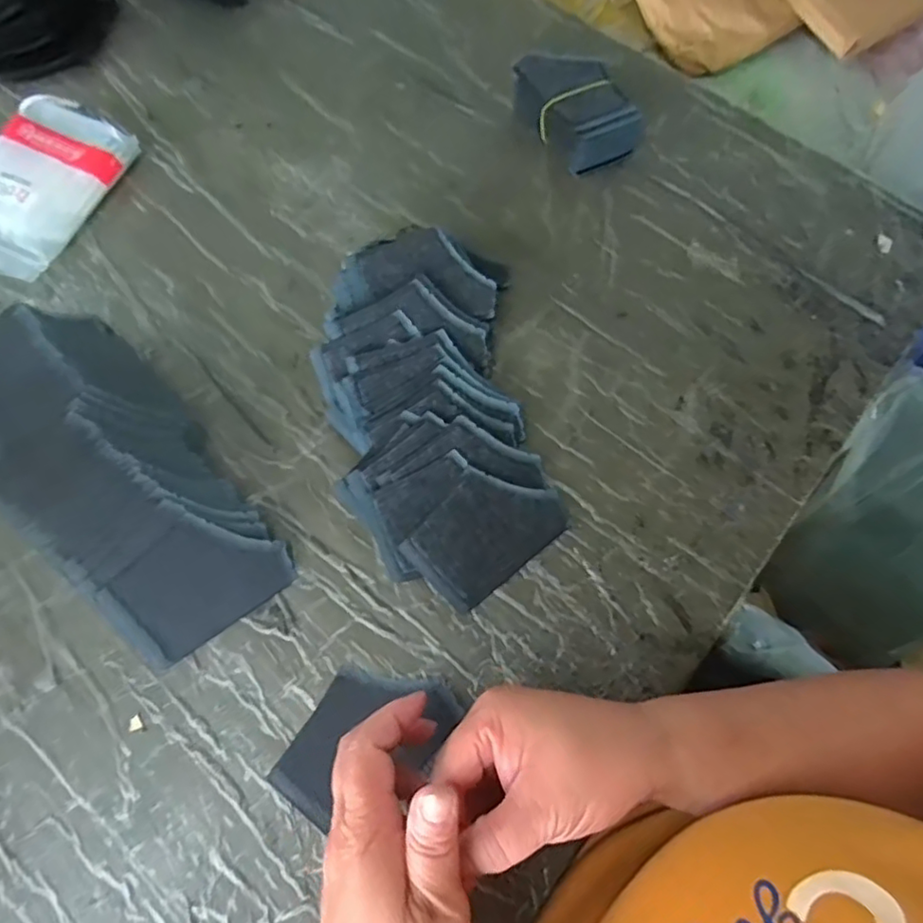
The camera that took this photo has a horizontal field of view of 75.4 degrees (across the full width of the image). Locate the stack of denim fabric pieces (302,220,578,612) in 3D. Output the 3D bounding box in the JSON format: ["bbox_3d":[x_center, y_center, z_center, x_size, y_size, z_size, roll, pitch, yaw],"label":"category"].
[{"bbox_3d":[-0.022,-0.045,0.432,0.154,0.042,0.261,-12,69,-7],"label":"stack of denim fabric pieces"}]

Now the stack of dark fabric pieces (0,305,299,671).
[{"bbox_3d":[-0.236,0.006,0.404,0.119,0.057,0.262,-39,87,-16],"label":"stack of dark fabric pieces"}]

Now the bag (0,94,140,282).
[{"bbox_3d":[-0.360,-0.236,0.507,0.094,0.028,0.176,20,68,6],"label":"bag"}]

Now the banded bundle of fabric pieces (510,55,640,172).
[{"bbox_3d":[0.104,-0.320,0.543,0.070,0.051,0.111,-32,72,-14],"label":"banded bundle of fabric pieces"}]

